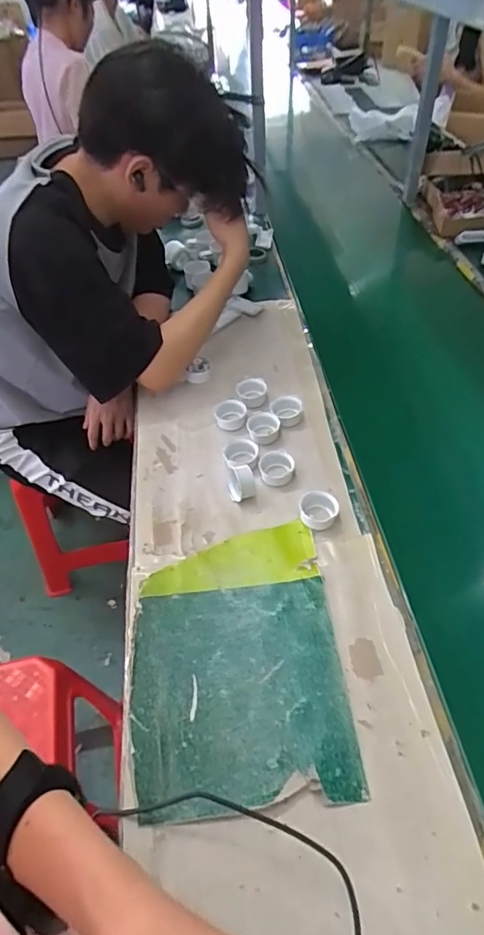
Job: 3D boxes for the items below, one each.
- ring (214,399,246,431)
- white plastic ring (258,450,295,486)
[{"bbox_3d":[-0.019,-0.089,0.890,0.052,0.028,0.059,-3,47,3],"label":"ring"},{"bbox_3d":[0.053,-0.001,0.800,0.051,0.029,0.048,-2,47,3],"label":"white plastic ring"}]

